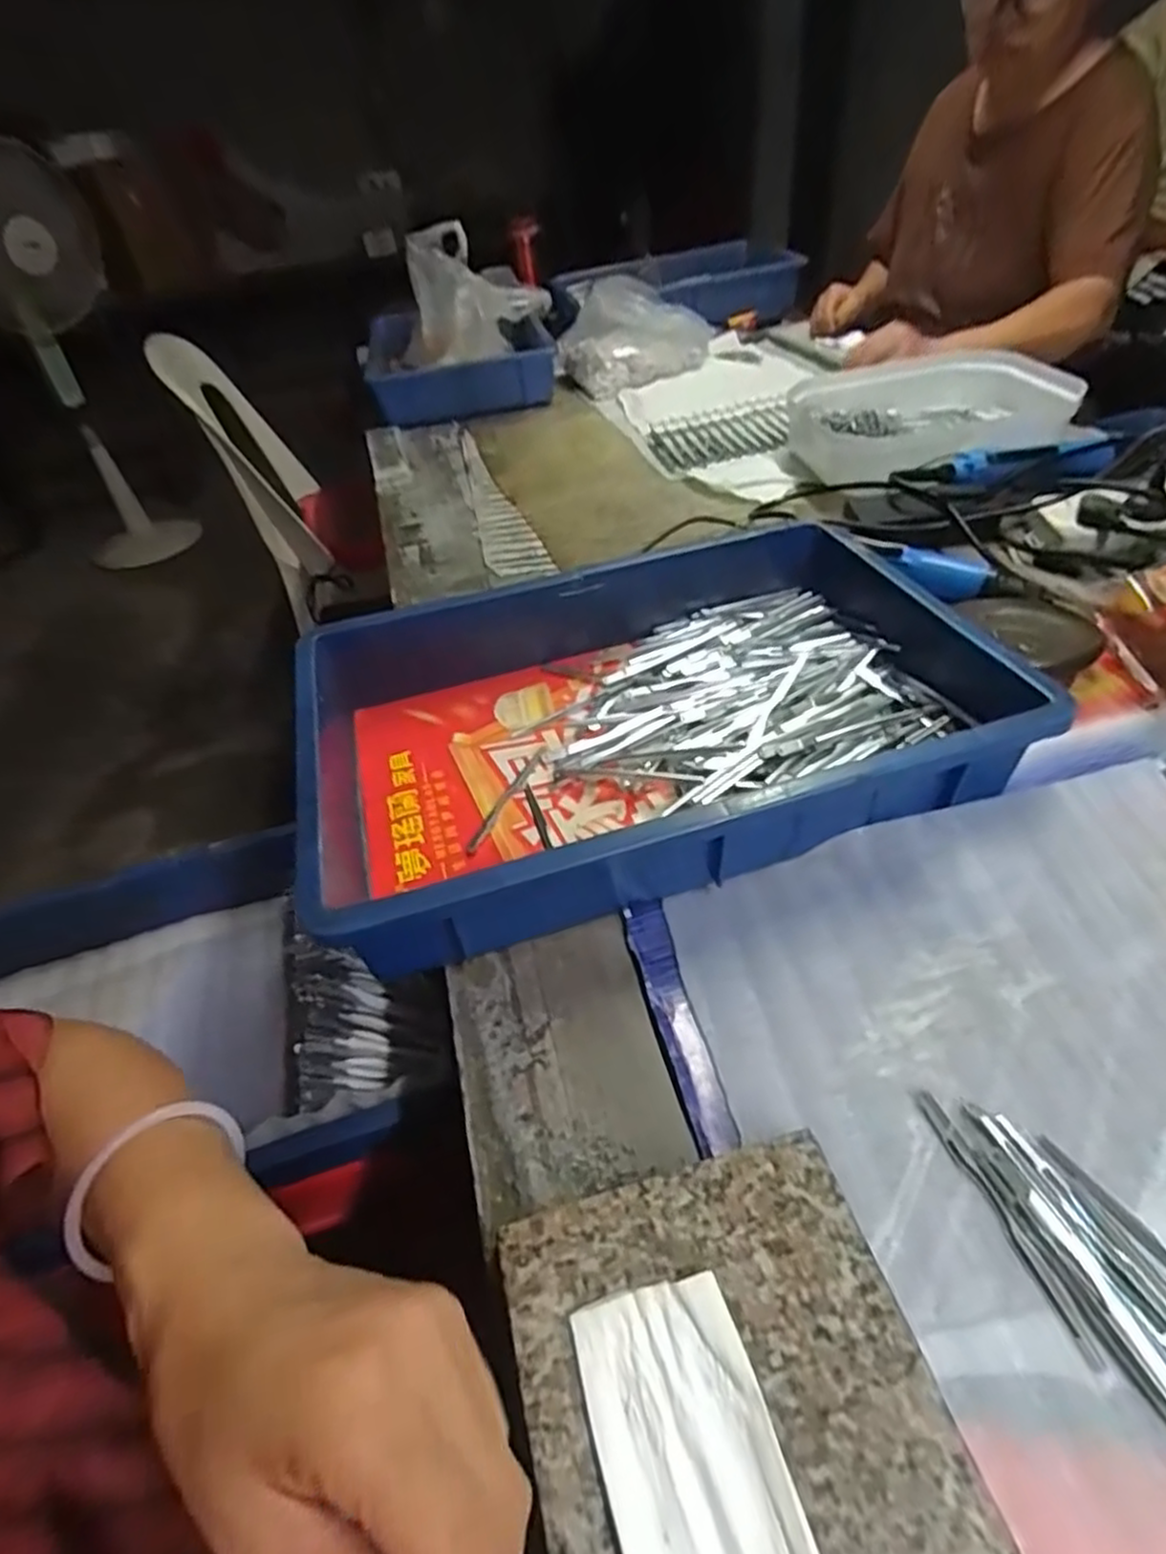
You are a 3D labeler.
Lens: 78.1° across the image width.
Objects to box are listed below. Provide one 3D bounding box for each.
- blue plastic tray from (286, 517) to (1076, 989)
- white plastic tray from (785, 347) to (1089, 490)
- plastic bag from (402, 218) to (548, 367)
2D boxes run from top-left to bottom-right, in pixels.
[{"bbox_3d":[0.035,-0.042,0.483,0.410,0.078,0.276,-15,44,-9],"label":"blue plastic tray"},{"bbox_3d":[0.379,-0.387,0.790,0.260,0.070,0.227,-5,43,1],"label":"white plastic tray"},{"bbox_3d":[-0.209,-0.807,1.223,0.256,0.185,0.123,8,46,17],"label":"plastic bag"}]

